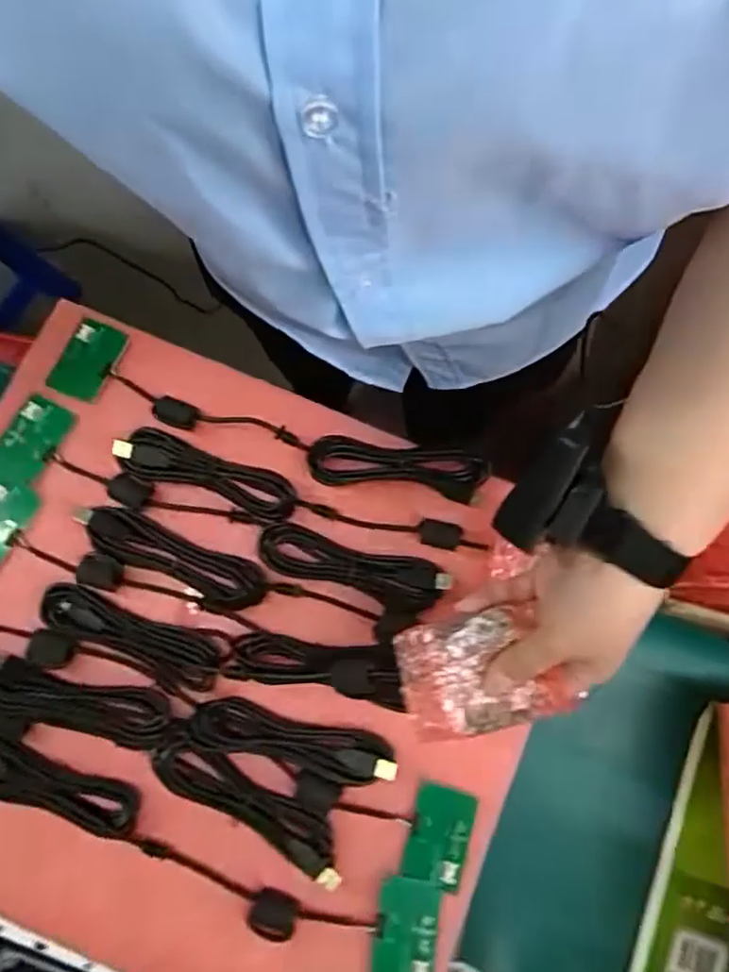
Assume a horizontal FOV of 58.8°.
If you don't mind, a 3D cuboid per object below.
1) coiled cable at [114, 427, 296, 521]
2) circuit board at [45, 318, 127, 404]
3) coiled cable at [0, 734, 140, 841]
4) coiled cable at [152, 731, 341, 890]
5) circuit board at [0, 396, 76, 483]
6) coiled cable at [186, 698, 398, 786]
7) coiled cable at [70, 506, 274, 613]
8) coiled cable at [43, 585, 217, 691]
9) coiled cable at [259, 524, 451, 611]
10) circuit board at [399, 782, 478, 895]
[{"bbox_3d":[-0.126,-0.008,0.512,0.147,0.020,0.040,22,79,3],"label":"coiled cable"},{"bbox_3d":[-0.236,-0.108,0.546,0.043,0.008,0.066,24,79,3],"label":"circuit board"},{"bbox_3d":[-0.236,0.216,0.468,0.146,0.022,0.036,21,79,3],"label":"coiled cable"},{"bbox_3d":[-0.084,0.233,0.469,0.156,0.014,0.034,31,80,4],"label":"coiled cable"},{"bbox_3d":[-0.275,-0.039,0.531,0.046,0.008,0.069,28,80,4],"label":"circuit board"},{"bbox_3d":[-0.054,0.192,0.483,0.155,0.017,0.037,13,79,1],"label":"coiled cable"},{"bbox_3d":[-0.152,0.056,0.503,0.154,0.017,0.038,24,79,3],"label":"coiled cable"},{"bbox_3d":[-0.178,0.115,0.497,0.144,0.020,0.037,24,79,3],"label":"coiled cable"},{"bbox_3d":[-0.009,0.063,0.503,0.146,0.018,0.038,14,79,1],"label":"coiled cable"},{"bbox_3d":[0.055,0.259,0.479,0.044,0.005,0.065,16,79,2],"label":"circuit board"}]

